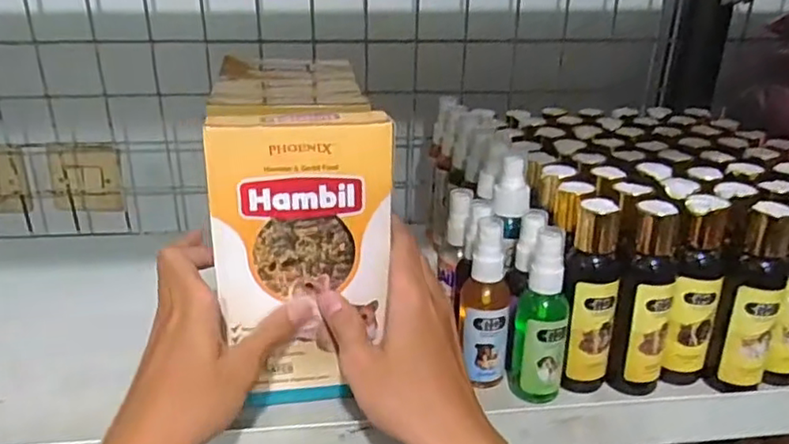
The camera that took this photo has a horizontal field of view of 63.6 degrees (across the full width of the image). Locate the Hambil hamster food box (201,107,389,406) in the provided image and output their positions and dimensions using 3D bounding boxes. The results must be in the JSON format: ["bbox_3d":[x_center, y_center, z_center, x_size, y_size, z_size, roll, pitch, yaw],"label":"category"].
[{"bbox_3d":[-0.056,0.025,0.400,0.106,0.181,0.033,-5,23,-12],"label":"Hambil hamster food box"}]

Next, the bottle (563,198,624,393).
[{"bbox_3d":[0.134,0.054,0.429,0.035,0.134,0.030,8,24,19],"label":"bottle"}]

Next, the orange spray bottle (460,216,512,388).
[{"bbox_3d":[0.063,0.057,0.437,0.032,0.117,0.026,5,23,10],"label":"orange spray bottle"}]

